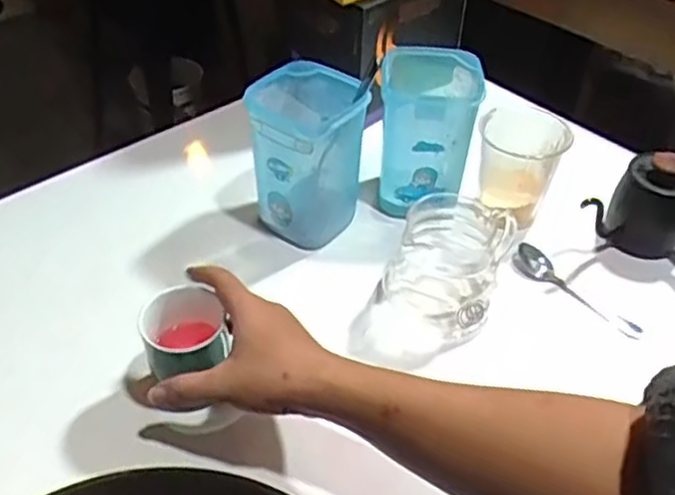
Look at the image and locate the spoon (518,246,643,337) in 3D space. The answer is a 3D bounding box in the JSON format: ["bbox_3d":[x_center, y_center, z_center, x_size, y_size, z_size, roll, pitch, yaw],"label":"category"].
[{"bbox_3d":[0.227,0.037,0.660,0.024,0.021,0.135,-33,53,-31],"label":"spoon"}]

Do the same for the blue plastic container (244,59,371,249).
[{"bbox_3d":[-0.033,-0.087,0.692,0.095,0.150,0.096,27,49,25],"label":"blue plastic container"}]

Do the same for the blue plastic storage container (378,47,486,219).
[{"bbox_3d":[0.089,-0.116,0.719,0.094,0.147,0.093,6,43,5],"label":"blue plastic storage container"}]

